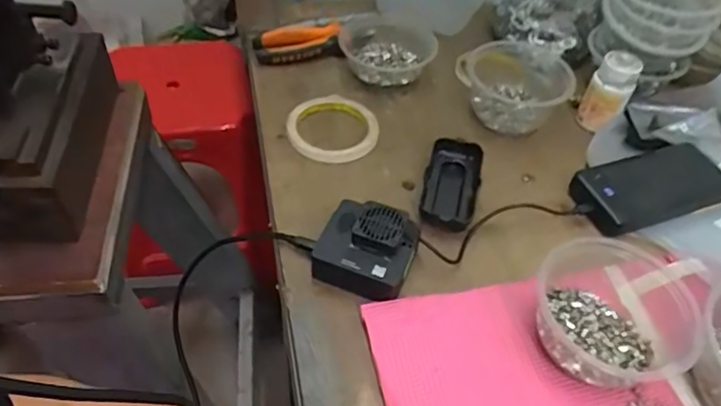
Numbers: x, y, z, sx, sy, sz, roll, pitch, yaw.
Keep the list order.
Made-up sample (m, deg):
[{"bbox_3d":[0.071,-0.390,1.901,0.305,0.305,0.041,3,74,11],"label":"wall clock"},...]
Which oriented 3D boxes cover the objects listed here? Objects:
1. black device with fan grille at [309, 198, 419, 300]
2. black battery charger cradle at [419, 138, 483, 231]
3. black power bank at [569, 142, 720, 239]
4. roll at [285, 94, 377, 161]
[{"bbox_3d":[0.005,0.039,0.474,0.080,0.045,0.070,19,50,12],"label":"black device with fan grille"},{"bbox_3d":[0.090,-0.018,0.544,0.052,0.022,0.103,12,49,5],"label":"black battery charger cradle"},{"bbox_3d":[0.292,-0.018,0.551,0.158,0.019,0.070,-13,51,-17],"label":"black power bank"},{"bbox_3d":[-0.031,-0.081,0.607,0.098,0.025,0.090,3,49,-3],"label":"roll"}]

